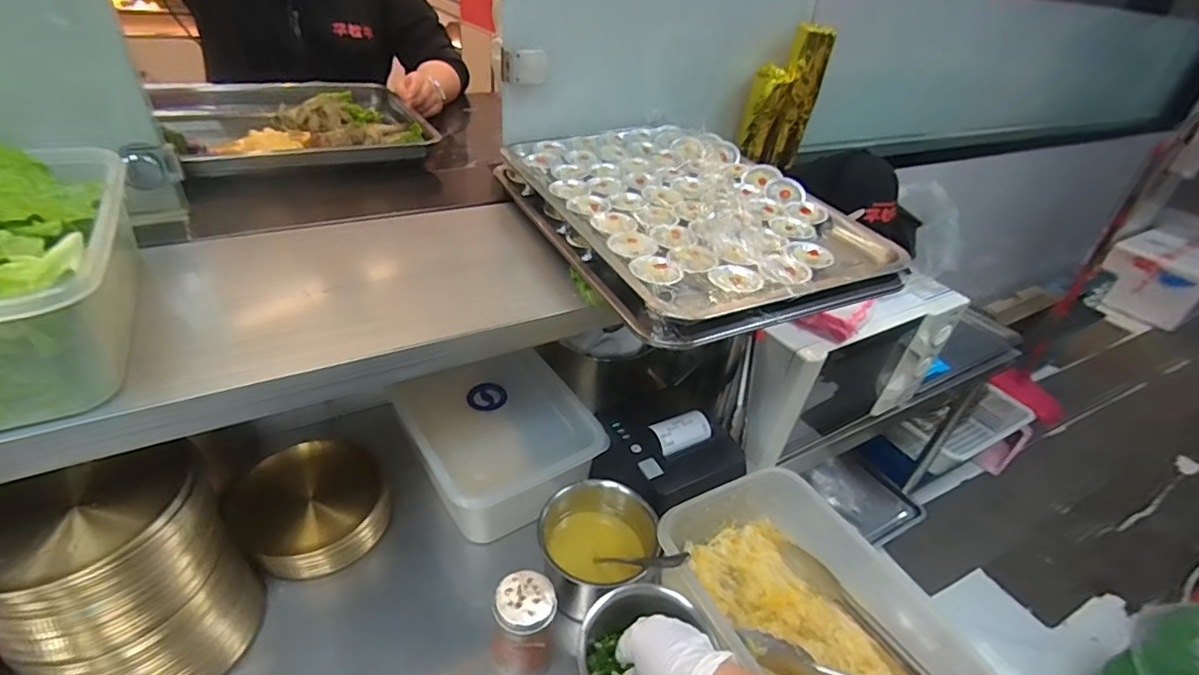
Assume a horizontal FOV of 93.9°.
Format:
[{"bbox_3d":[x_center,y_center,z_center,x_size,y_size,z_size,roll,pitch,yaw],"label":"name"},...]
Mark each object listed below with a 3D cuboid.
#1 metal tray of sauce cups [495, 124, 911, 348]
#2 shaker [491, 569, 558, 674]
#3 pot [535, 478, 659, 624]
[{"bbox_3d":[0.104,-0.170,0.735,0.356,0.055,0.495,-13,40,-25],"label":"metal tray of sauce cups"},{"bbox_3d":[-0.077,0.297,0.567,0.059,0.124,0.054,4,35,-3],"label":"shaker"},{"bbox_3d":[-0.003,0.244,0.655,0.133,0.106,0.118,5,35,-3],"label":"pot"}]

